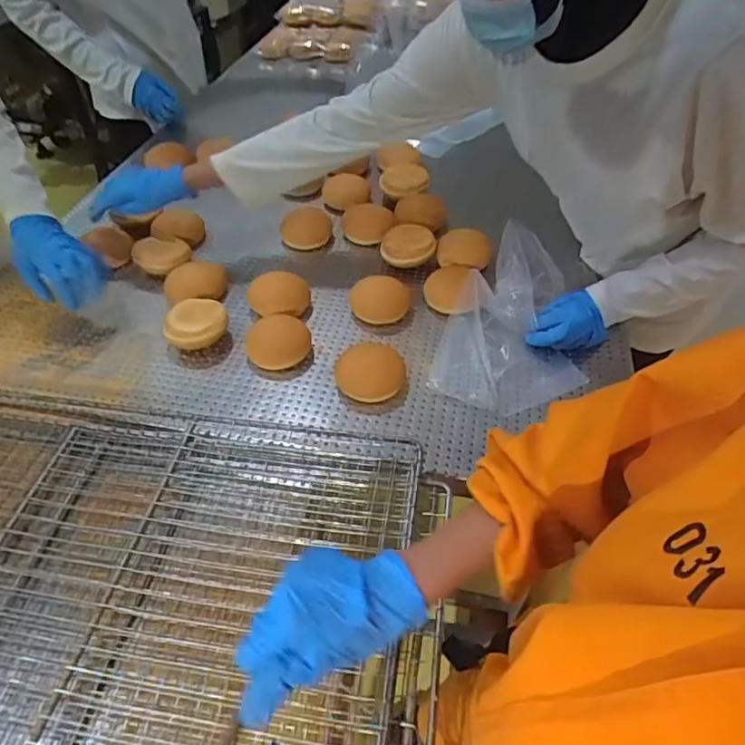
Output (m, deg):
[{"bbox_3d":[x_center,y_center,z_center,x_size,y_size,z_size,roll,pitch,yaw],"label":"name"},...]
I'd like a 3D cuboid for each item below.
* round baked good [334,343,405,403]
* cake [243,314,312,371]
[{"bbox_3d":[-0.002,-0.007,0.778,0.095,0.021,0.103,0,47,0],"label":"round baked good"},{"bbox_3d":[-0.145,-0.048,0.826,0.097,0.032,0.089,0,47,0],"label":"cake"}]

